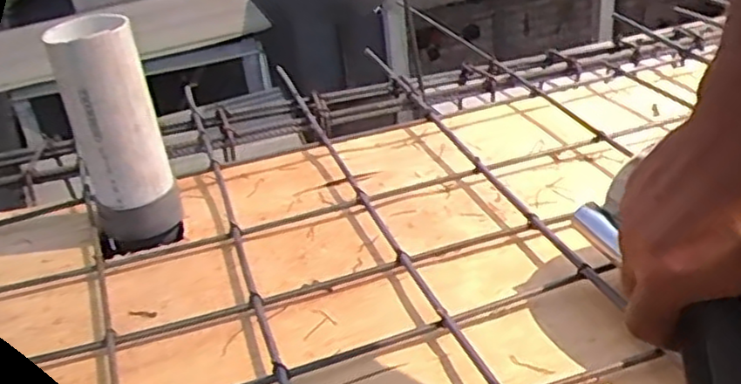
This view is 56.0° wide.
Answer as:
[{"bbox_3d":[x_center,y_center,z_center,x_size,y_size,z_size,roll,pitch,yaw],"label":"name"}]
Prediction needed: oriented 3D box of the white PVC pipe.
[{"bbox_3d":[-0.244,-0.056,0.666,0.081,0.218,0.070,-18,31,-19],"label":"white PVC pipe"}]

